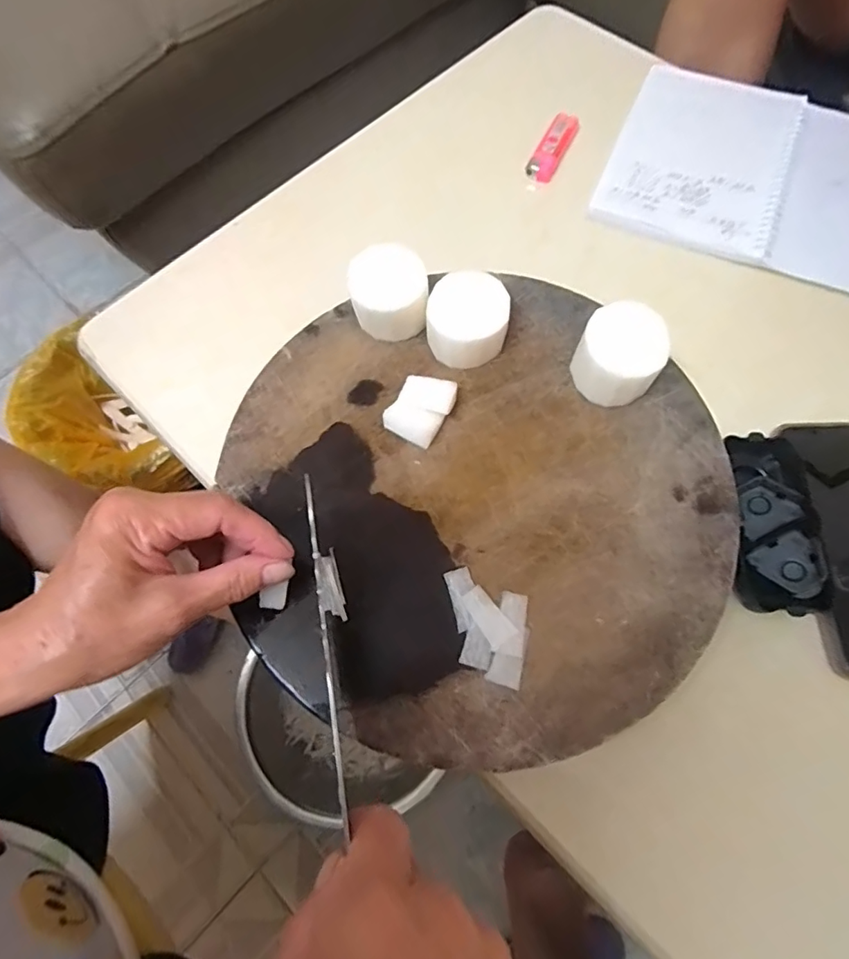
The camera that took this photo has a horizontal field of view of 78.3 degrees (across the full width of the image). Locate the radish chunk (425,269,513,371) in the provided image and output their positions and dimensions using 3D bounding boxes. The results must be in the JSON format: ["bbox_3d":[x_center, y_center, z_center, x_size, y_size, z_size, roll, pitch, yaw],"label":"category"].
[{"bbox_3d":[0.028,-0.100,0.334,0.049,0.042,0.050,-1,70,1],"label":"radish chunk"}]

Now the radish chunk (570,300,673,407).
[{"bbox_3d":[0.120,-0.076,0.320,0.050,0.036,0.049,-1,70,1],"label":"radish chunk"}]

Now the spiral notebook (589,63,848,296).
[{"bbox_3d":[0.308,-0.262,0.445,0.281,0.008,0.213,21,72,9],"label":"spiral notebook"}]

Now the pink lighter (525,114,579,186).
[{"bbox_3d":[0.116,-0.298,0.467,0.024,0.010,0.077,25,72,10],"label":"pink lighter"}]

